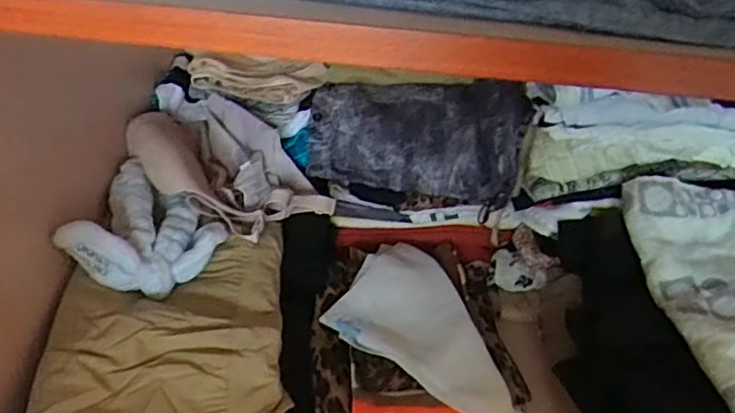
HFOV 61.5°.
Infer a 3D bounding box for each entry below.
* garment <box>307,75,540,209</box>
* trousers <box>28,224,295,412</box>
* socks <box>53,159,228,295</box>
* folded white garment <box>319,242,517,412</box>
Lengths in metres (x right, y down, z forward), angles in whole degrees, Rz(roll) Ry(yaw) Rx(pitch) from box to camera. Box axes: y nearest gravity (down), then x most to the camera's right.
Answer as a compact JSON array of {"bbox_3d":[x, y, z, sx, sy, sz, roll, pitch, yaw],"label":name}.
[{"bbox_3d":[0.069,-0.105,0.835,0.272,0.122,0.159,9,31,5],"label":"garment"},{"bbox_3d":[-0.191,0.120,0.607,0.212,0.057,0.265,1,31,-9],"label":"trousers"},{"bbox_3d":[-0.224,0.023,0.657,0.133,0.069,0.161,7,30,0],"label":"socks"},{"bbox_3d":[0.088,0.133,0.701,0.240,0.044,0.175,23,34,26],"label":"folded white garment"}]

